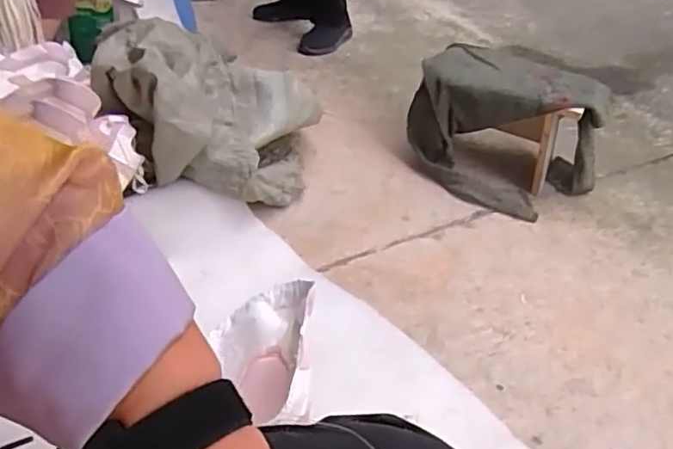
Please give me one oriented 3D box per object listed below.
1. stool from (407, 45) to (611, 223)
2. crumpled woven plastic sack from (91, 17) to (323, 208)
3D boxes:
[{"bbox_3d":[0.403,-0.232,1.406,0.400,0.254,0.333,33,49,30],"label":"stool"},{"bbox_3d":[-0.272,-0.219,1.225,0.433,0.303,0.330,6,40,-1],"label":"crumpled woven plastic sack"}]

